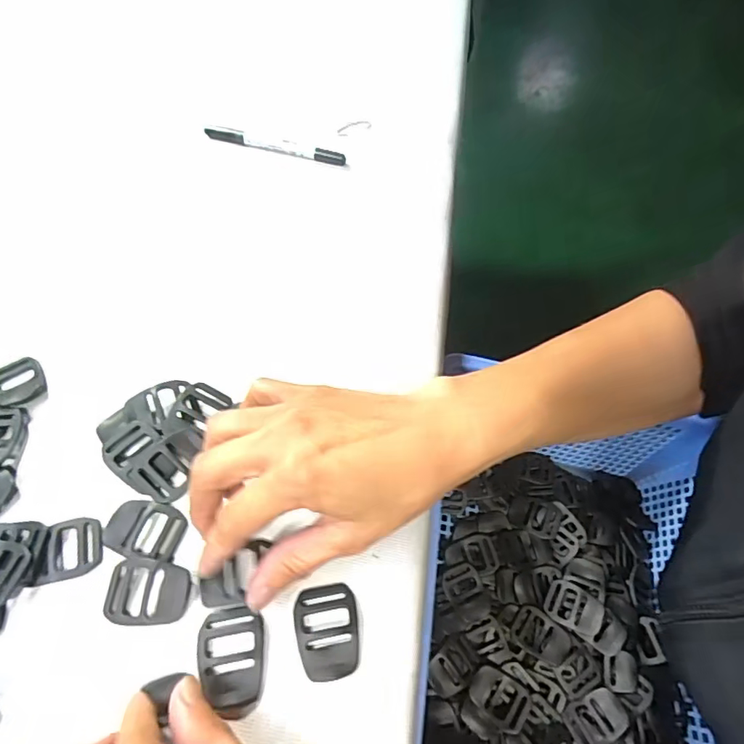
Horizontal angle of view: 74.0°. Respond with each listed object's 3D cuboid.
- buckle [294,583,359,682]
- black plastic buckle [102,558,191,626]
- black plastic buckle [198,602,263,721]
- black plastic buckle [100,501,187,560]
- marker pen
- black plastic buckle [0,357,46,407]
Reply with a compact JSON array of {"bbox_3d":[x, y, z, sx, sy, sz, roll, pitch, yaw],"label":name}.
[{"bbox_3d":[-0.021,0.119,0.227,0.028,0.005,0.039,-7,56,-7],"label":"buckle"},{"bbox_3d":[-0.107,0.103,0.232,0.038,0.009,0.027,4,56,0],"label":"black plastic buckle"},{"bbox_3d":[-0.063,0.128,0.219,0.028,0.006,0.042,-5,56,-6],"label":"black plastic buckle"},{"bbox_3d":[-0.115,0.079,0.248,0.038,0.008,0.027,11,56,5],"label":"black plastic buckle"},{"bbox_3d":[-0.083,-0.191,0.418,0.120,0.013,0.012,16,57,8],"label":"marker pen"},{"bbox_3d":[-0.212,0.005,0.294,0.029,0.006,0.035,-37,65,-24],"label":"black plastic buckle"}]

